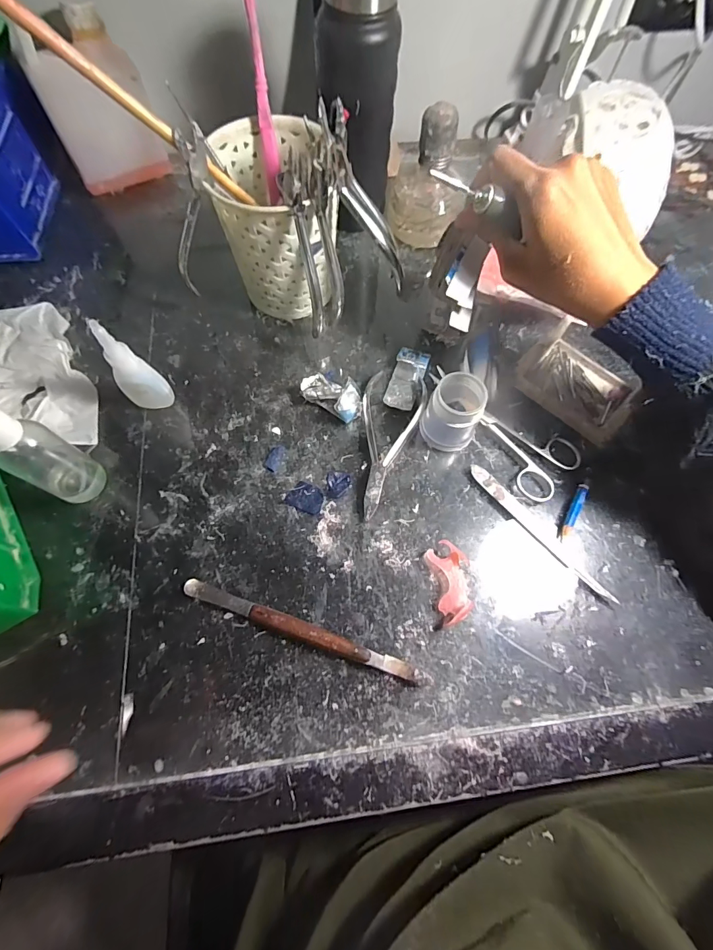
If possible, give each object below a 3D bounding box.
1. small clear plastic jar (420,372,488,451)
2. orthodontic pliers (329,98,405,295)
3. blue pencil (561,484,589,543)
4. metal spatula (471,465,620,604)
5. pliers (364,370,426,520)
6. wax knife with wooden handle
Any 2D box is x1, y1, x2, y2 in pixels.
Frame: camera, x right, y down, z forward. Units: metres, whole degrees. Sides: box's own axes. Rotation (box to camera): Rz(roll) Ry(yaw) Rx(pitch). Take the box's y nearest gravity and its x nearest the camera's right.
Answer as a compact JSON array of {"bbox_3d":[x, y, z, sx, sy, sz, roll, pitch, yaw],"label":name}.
[{"bbox_3d":[0.076,-0.049,0.310,0.043,0.048,0.044,1,69,-1],"label":"small clear plastic jar"},{"bbox_3d":[0.011,-0.192,0.287,0.018,0.119,0.030,18,63,48],"label":"orthodontic pliers"},{"bbox_3d":[0.165,0.028,0.301,0.008,0.007,0.048,28,71,9],"label":"blue pencil"},{"bbox_3d":[0.137,0.042,0.299,0.012,0.004,0.133,-40,75,-15],"label":"metal spatula"},{"bbox_3d":[0.017,-0.028,0.319,0.050,0.011,0.123,20,70,6],"label":"pliers"},{"bbox_3d":[-0.039,0.103,0.267,0.164,0.011,0.013,18,70,5],"label":"wax knife with wooden handle"}]

